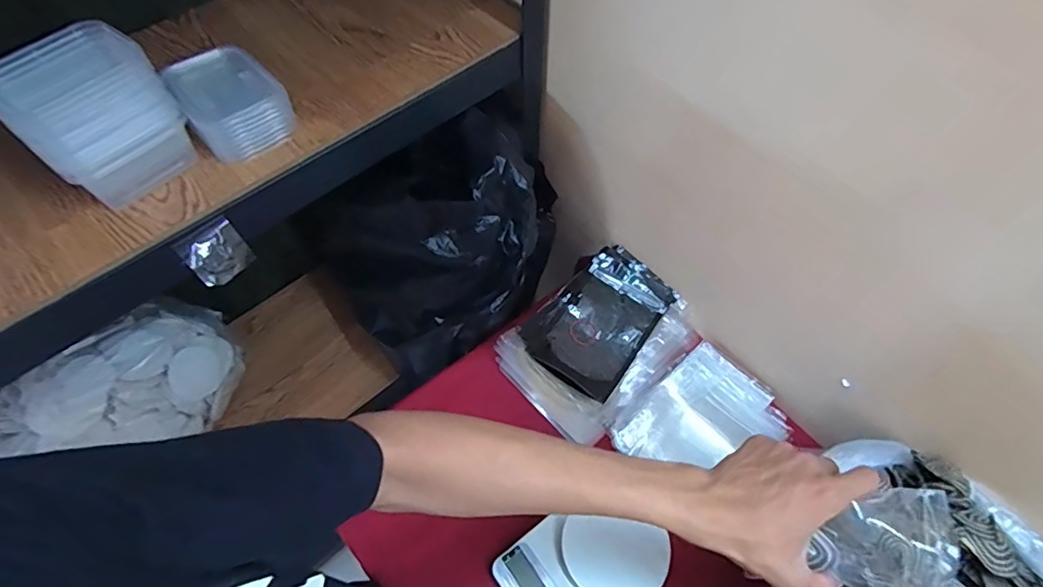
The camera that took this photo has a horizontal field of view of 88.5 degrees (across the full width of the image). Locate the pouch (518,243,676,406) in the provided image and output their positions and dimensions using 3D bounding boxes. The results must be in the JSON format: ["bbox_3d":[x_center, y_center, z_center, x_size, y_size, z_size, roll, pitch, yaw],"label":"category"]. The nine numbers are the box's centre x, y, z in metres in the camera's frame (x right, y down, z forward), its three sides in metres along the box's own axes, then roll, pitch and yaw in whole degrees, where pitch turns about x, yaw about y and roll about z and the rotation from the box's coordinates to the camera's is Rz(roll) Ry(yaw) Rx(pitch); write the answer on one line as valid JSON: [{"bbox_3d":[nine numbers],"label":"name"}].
[{"bbox_3d":[0.105,0.031,0.720,0.137,0.023,0.209,33,65,18],"label":"pouch"}]

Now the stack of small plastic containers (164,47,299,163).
[{"bbox_3d":[-0.276,-0.184,0.513,0.083,0.063,0.109,-31,64,-17],"label":"stack of small plastic containers"}]

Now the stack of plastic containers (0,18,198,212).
[{"bbox_3d":[-0.355,-0.143,0.458,0.085,0.116,0.110,36,66,19],"label":"stack of plastic containers"}]

